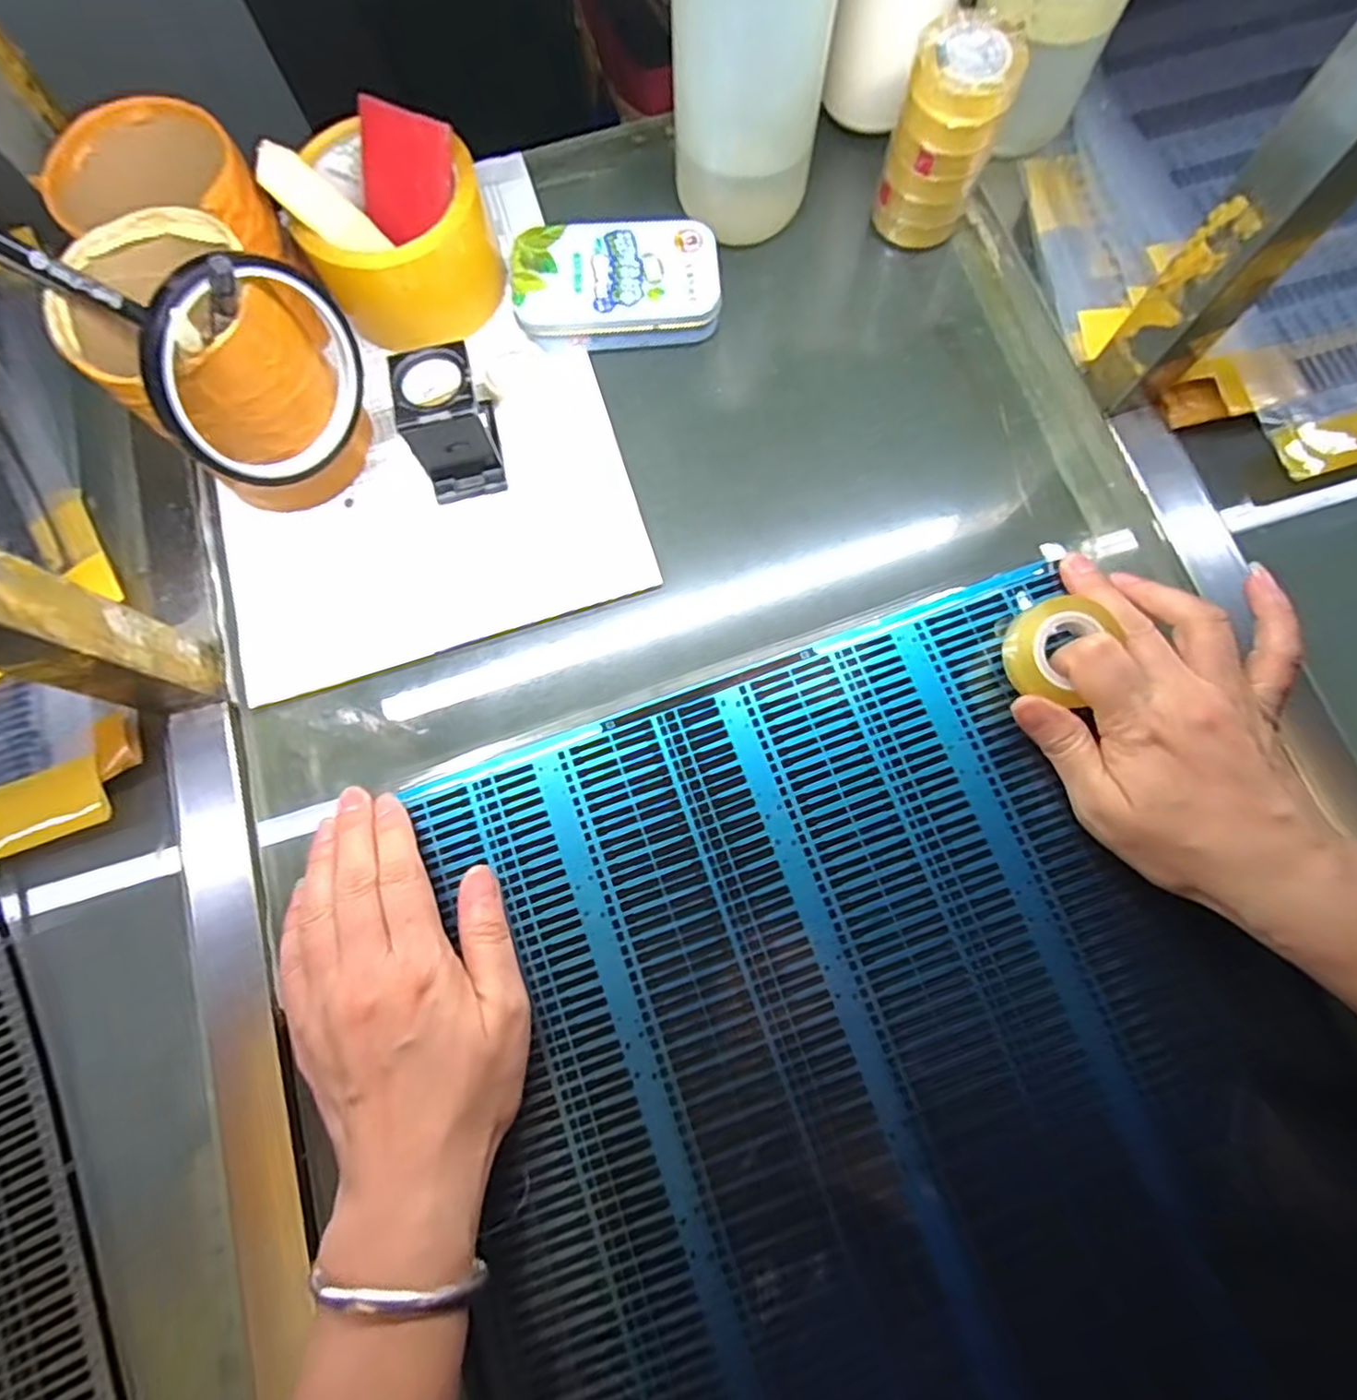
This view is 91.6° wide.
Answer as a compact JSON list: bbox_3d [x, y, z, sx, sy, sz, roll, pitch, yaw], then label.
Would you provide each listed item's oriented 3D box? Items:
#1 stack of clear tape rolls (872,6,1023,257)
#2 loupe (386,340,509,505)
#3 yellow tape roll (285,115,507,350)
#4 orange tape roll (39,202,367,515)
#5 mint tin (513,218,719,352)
[{"bbox_3d":[0.135,-0.286,0.338,0.050,0.081,0.047,17,78,4],"label":"stack of clear tape rolls"},{"bbox_3d":[-0.114,-0.138,0.327,0.038,0.053,0.055,-14,77,-3],"label":"loupe"},{"bbox_3d":[-0.142,-0.236,0.340,0.081,0.052,0.081,0,77,0],"label":"yellow tape roll"},{"bbox_3d":[-0.207,-0.149,0.307,0.077,0.099,0.084,0,77,0],"label":"orange tape roll"},{"bbox_3d":[-0.033,-0.221,0.358,0.107,0.024,0.070,-3,77,-1],"label":"mint tin"}]

